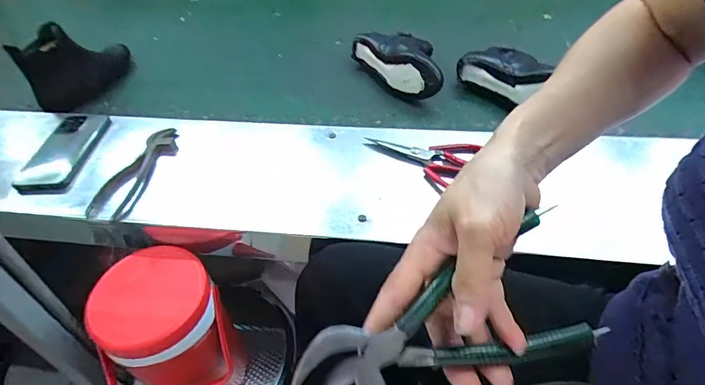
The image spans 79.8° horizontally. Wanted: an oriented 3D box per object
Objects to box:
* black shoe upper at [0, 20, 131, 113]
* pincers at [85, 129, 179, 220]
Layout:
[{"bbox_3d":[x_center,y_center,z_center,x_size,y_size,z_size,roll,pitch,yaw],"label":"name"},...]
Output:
[{"bbox_3d":[-0.547,-0.268,0.846,0.069,0.161,0.242,-2,45,2],"label":"black shoe upper"},{"bbox_3d":[-0.322,-0.033,0.627,0.065,0.028,0.182,11,47,14],"label":"pincers"}]

